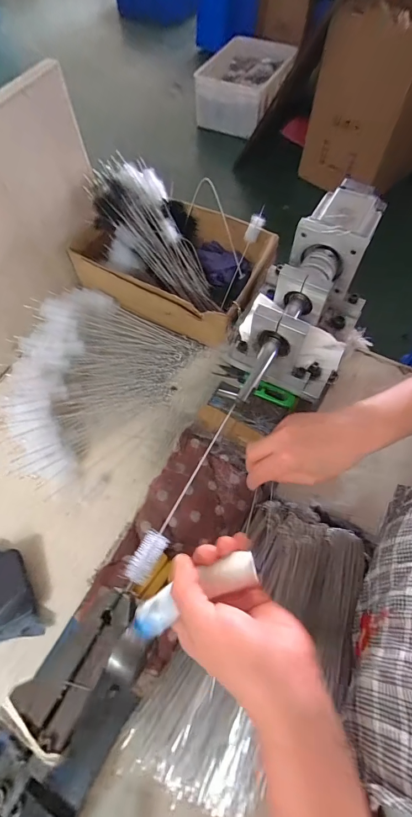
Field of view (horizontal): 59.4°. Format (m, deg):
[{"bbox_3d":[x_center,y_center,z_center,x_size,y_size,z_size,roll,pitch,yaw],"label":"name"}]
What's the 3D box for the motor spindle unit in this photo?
[{"bbox_3d":[0.125,-0.129,0.453,0.139,0.116,0.328,20,65,10],"label":"motor spindle unit"}]

